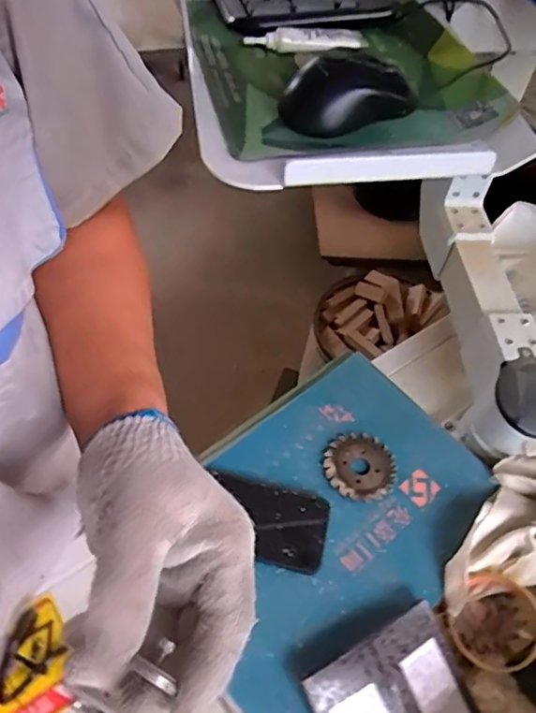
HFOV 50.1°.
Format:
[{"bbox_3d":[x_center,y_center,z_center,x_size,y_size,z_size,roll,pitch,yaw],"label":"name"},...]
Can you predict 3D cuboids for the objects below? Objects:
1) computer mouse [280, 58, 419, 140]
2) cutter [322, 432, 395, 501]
[{"bbox_3d":[0.058,-0.188,0.406,0.091,0.034,0.075,7,54,0],"label":"computer mouse"},{"bbox_3d":[0.099,0.116,0.611,0.075,0.008,0.075,2,54,-3],"label":"cutter"}]

